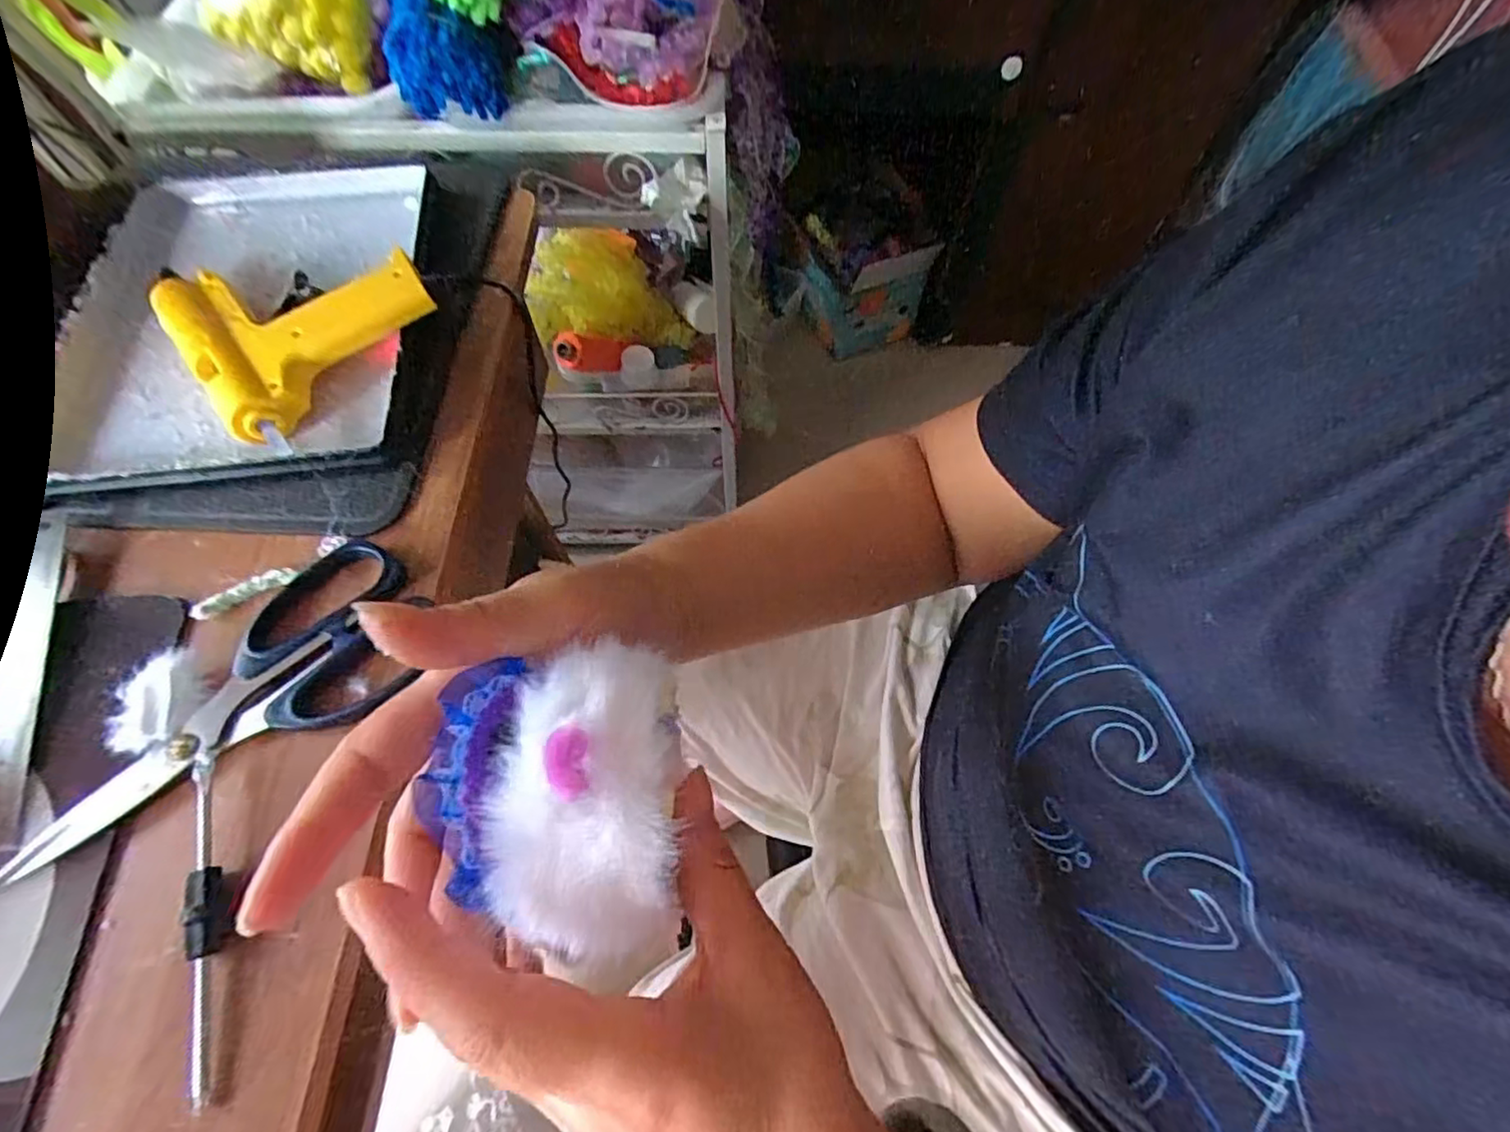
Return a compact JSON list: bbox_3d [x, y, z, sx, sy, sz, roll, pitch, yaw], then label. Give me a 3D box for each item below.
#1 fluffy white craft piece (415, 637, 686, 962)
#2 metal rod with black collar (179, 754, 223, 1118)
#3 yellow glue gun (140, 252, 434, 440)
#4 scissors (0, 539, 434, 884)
[{"bbox_3d":[-0.055,0.058,0.173,0.066,0.032,0.082,0,63,-1],"label":"fluffy white craft piece"},{"bbox_3d":[-0.207,0.132,0.244,0.010,0.016,0.121,-17,65,-9],"label":"metal rod with black collar"},{"bbox_3d":[-0.248,-0.138,0.352,0.121,0.027,0.111,-34,69,-17],"label":"yellow glue gun"},{"bbox_3d":[-0.231,0.057,0.279,0.171,0.009,0.083,-36,69,-17],"label":"scissors"}]

